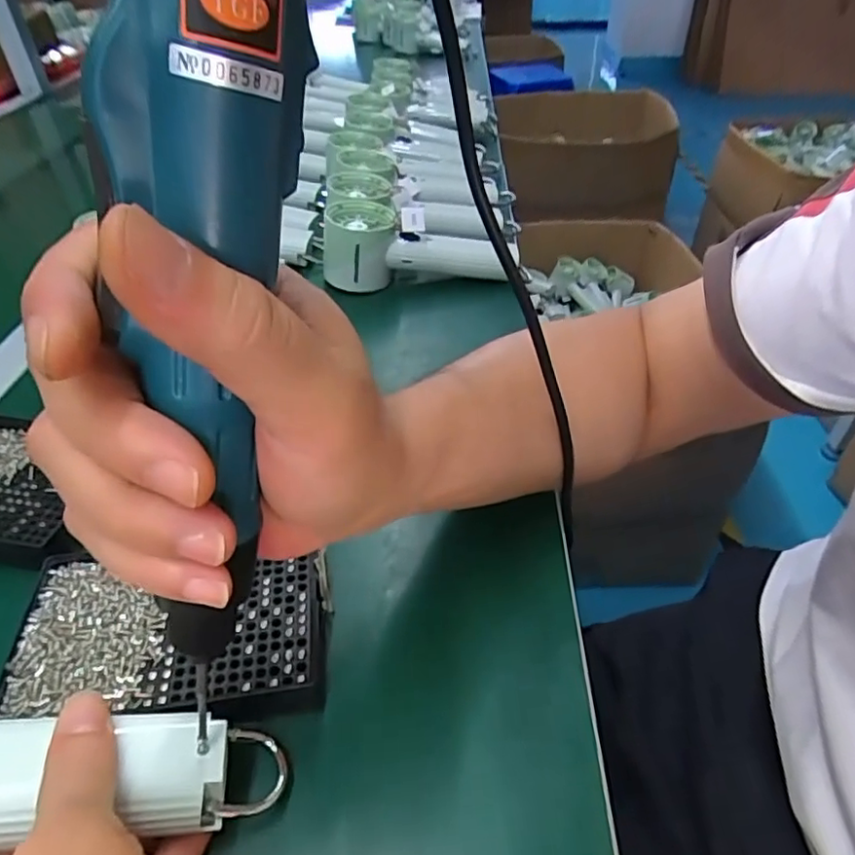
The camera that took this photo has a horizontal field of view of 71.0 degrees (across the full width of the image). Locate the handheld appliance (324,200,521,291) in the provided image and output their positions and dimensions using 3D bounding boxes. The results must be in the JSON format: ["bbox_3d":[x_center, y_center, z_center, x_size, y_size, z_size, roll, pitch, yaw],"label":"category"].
[{"bbox_3d":[-0.008,-0.170,0.552,0.172,0.067,0.067,-6,42,-6],"label":"handheld appliance"}]

